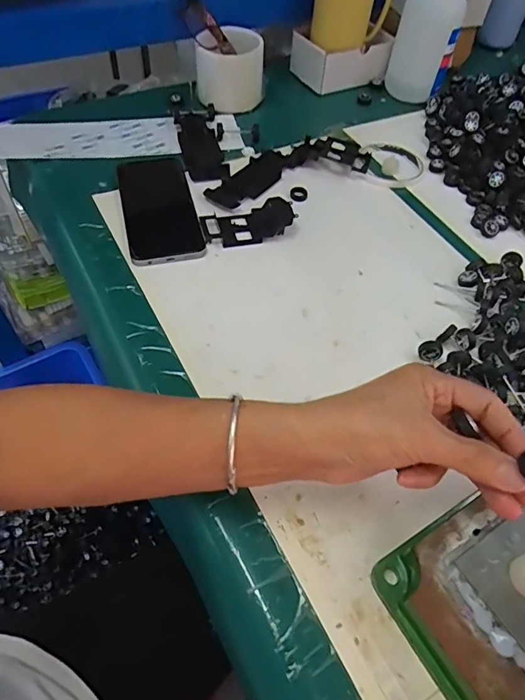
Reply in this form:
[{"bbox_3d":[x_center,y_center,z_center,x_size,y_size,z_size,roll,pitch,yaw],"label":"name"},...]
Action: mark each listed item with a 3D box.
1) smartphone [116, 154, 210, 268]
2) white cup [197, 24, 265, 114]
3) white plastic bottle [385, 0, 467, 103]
[{"bbox_3d":[-0.112,-0.158,0.512,0.074,0.011,0.172,-10,56,-12],"label":"smartphone"},{"bbox_3d":[-0.042,-0.359,0.617,0.089,0.078,0.075,3,54,-3],"label":"white cup"},{"bbox_3d":[0.220,-0.424,0.640,0.076,0.160,0.060,15,54,6],"label":"white plastic bottle"}]

